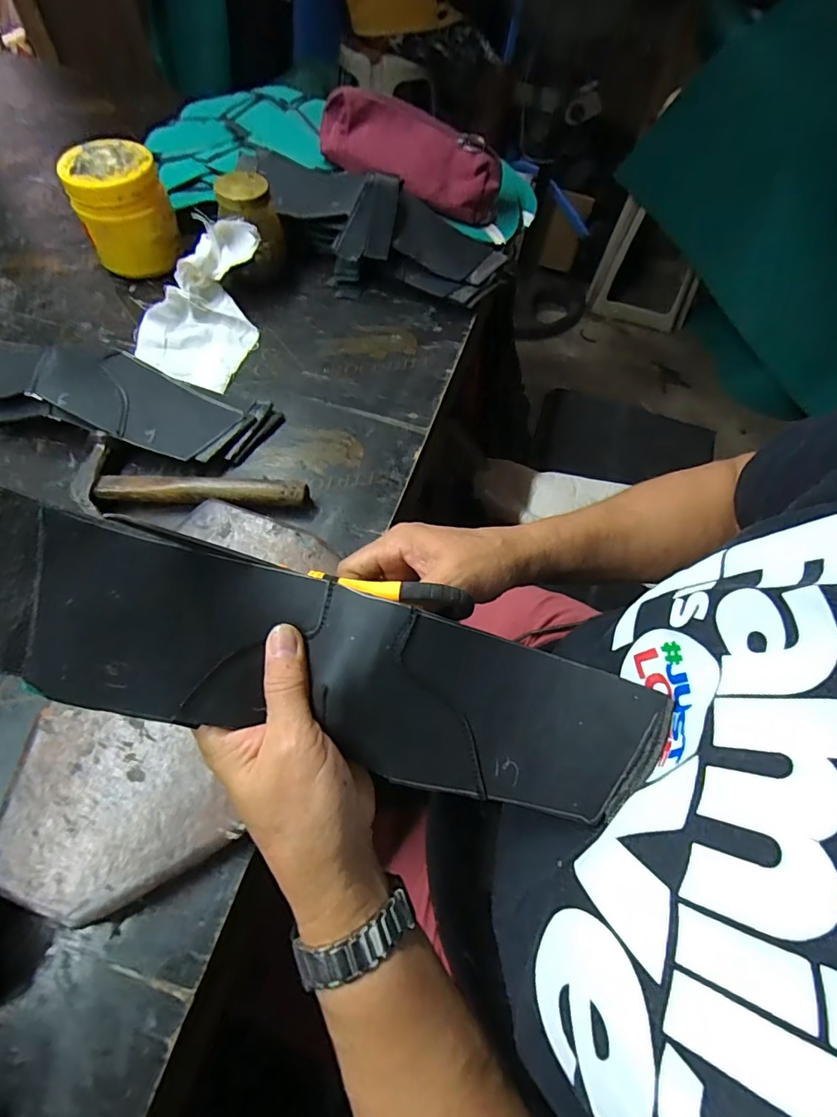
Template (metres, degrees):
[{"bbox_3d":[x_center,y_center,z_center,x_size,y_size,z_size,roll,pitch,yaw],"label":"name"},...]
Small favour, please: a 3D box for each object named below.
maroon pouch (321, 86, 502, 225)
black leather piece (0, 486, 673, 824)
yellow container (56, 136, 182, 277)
[{"bbox_3d":[-0.015,-0.494,0.625,0.232,0.084,0.080,18,61,7],"label":"maroon pouch"},{"bbox_3d":[-0.034,0.049,0.235,0.302,0.061,0.082,18,60,-9],"label":"black leather piece"},{"bbox_3d":[-0.318,-0.375,0.552,0.093,0.104,0.085,-20,63,-14],"label":"yellow container"}]

